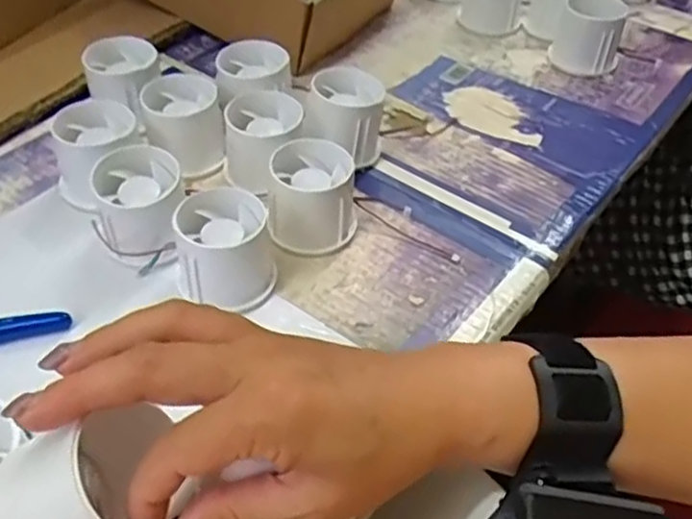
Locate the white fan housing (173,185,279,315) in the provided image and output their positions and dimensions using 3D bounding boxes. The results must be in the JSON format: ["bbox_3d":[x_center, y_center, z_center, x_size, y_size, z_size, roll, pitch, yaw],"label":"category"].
[{"bbox_3d":[-0.068,-0.006,0.414,0.052,0.051,0.050,1,46,-1],"label":"white fan housing"}]

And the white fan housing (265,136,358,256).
[{"bbox_3d":[-0.021,-0.039,0.446,0.051,0.050,0.050,5,46,3],"label":"white fan housing"}]

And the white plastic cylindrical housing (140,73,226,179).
[{"bbox_3d":[-0.111,-0.094,0.491,0.049,0.044,0.057,-10,47,-12],"label":"white plastic cylindrical housing"}]

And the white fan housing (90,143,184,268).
[{"bbox_3d":[-0.123,-0.028,0.428,0.053,0.053,0.056,-9,47,-11],"label":"white fan housing"}]

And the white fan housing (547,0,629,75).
[{"bbox_3d":[0.204,-0.190,0.606,0.053,0.055,0.045,16,47,13],"label":"white fan housing"}]

